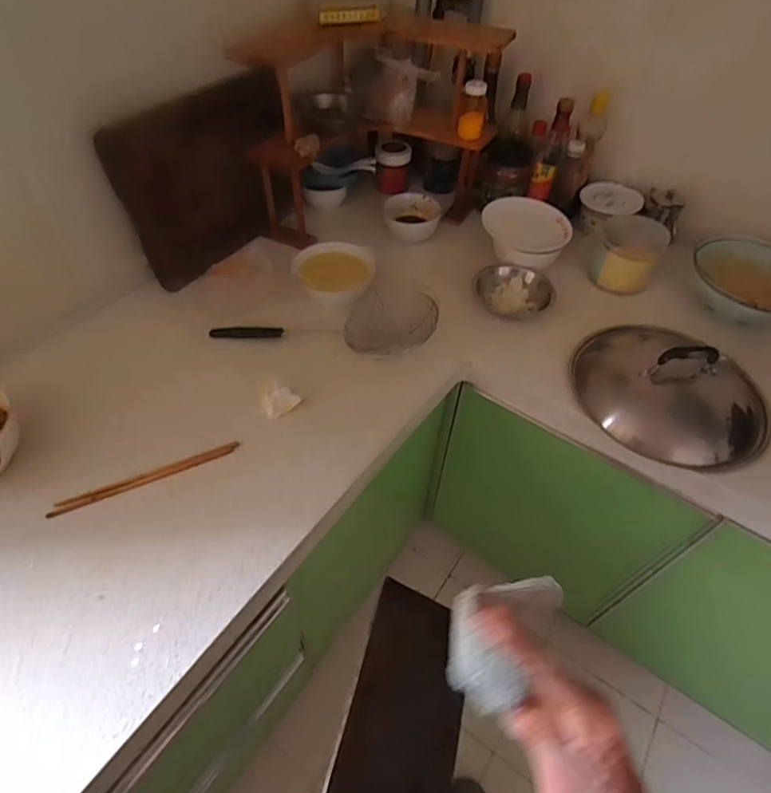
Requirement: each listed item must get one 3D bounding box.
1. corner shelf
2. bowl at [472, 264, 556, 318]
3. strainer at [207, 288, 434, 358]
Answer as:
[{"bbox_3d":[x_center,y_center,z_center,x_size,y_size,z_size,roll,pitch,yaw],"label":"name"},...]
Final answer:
[{"bbox_3d":[-0.047,-0.571,1.009,0.483,0.342,0.298,-15,52,-15],"label":"corner shelf"},{"bbox_3d":[0.231,-0.191,0.886,0.135,0.035,0.133,1,50,-1],"label":"bowl"},{"bbox_3d":[-0.104,-0.140,0.843,0.389,0.057,0.133,4,50,1],"label":"strainer"}]

